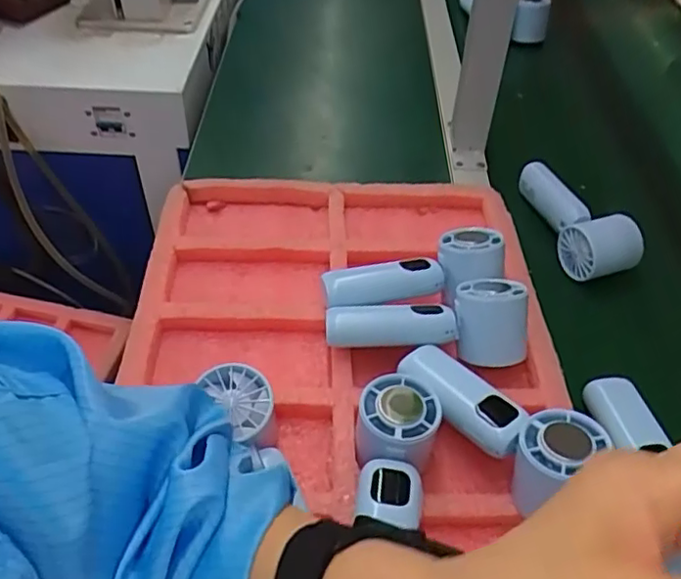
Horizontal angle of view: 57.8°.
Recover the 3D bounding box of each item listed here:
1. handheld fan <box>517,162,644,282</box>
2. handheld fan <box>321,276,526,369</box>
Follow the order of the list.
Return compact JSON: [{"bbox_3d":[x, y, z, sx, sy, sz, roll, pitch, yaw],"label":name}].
[{"bbox_3d":[0.228,-0.070,0.596,0.060,0.051,0.139,-10,48,-12],"label":"handheld fan"},{"bbox_3d":[0.064,0.024,0.466,0.148,0.046,0.058,-3,47,-5],"label":"handheld fan"}]

